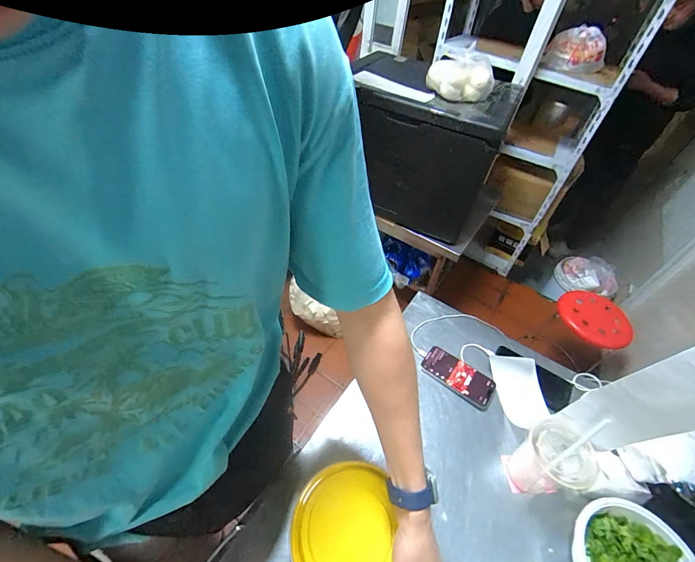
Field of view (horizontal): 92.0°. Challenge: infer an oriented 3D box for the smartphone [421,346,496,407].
[{"bbox_3d":[0.231,0.195,0.700,0.146,0.013,0.068,33,51,22],"label":"smartphone"}]

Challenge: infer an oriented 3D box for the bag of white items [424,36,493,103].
[{"bbox_3d":[0.414,-0.760,1.204,0.172,0.166,0.182,-19,52,-23],"label":"bag of white items"}]

